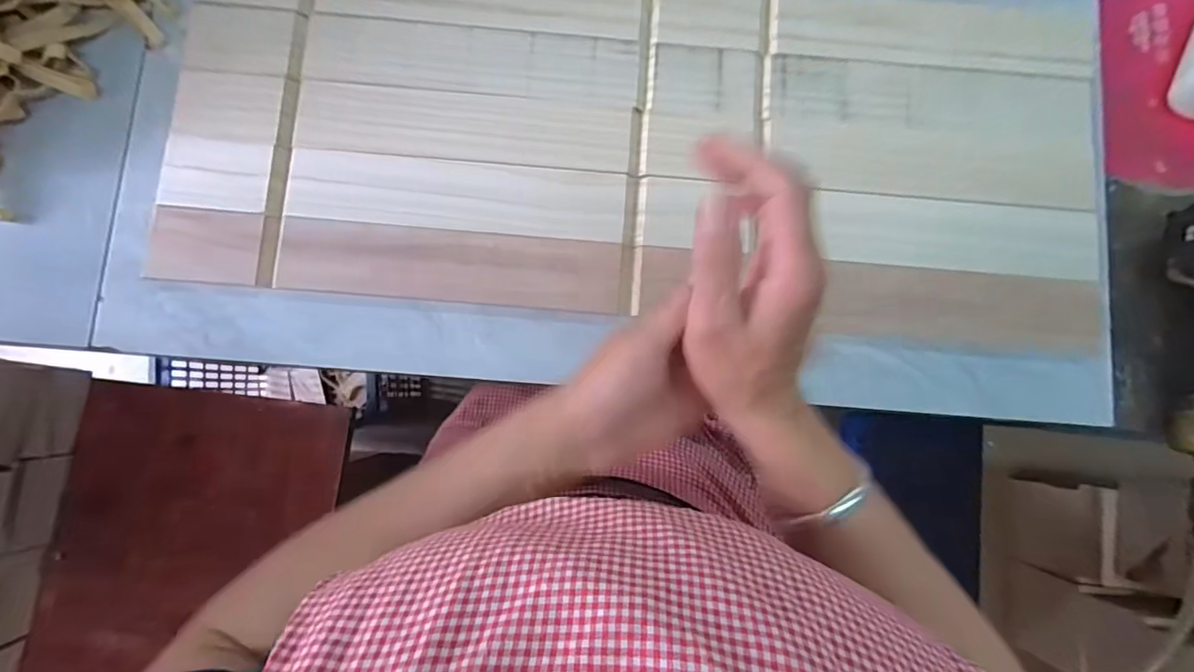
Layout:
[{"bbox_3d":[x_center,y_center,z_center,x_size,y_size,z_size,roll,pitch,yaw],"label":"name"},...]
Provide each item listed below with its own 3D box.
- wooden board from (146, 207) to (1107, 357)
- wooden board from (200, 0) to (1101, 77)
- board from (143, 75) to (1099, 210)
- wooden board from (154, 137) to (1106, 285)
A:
[{"bbox_3d":[0.028,-0.043,0.403,0.728,0.011,0.065,4,84,0],"label":"wooden board"},{"bbox_3d":[0.048,-0.273,0.426,0.724,0.007,0.063,5,84,0],"label":"wooden board"},{"bbox_3d":[0.039,-0.157,0.419,0.731,0.012,0.058,4,84,0],"label":"board"},{"bbox_3d":[0.031,-0.100,0.409,0.731,0.007,0.064,4,84,0],"label":"wooden board"}]

